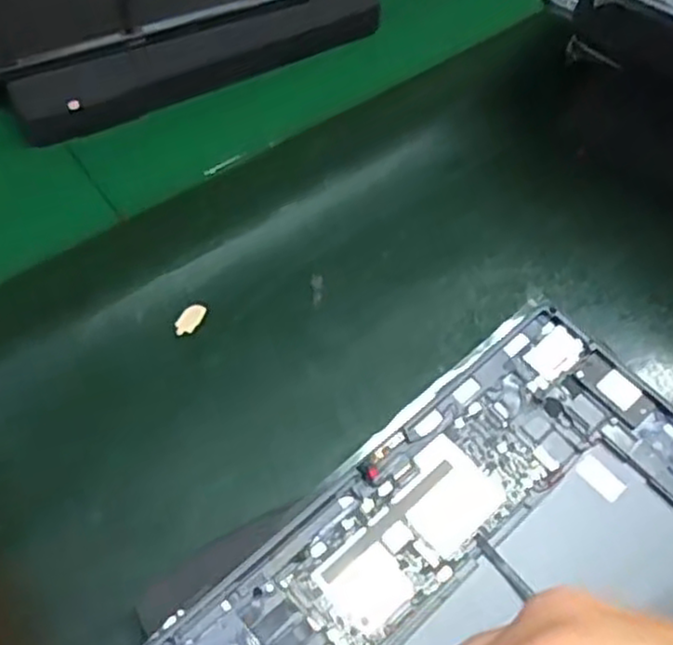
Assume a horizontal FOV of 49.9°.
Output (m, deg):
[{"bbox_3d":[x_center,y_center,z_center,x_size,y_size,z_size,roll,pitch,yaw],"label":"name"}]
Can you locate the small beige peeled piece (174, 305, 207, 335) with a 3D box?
[{"bbox_3d":[-0.076,-0.002,0.376,0.010,0.005,0.019,30,62,15],"label":"small beige peeled piece"}]

